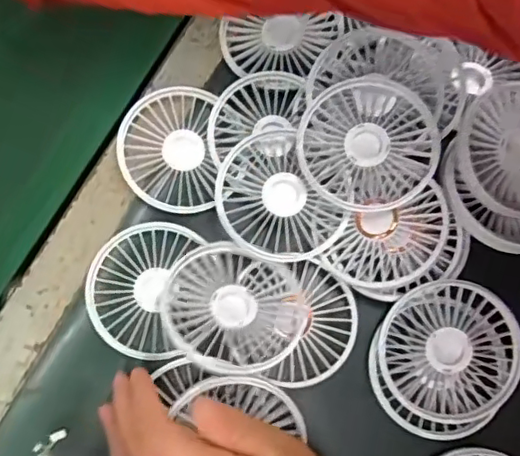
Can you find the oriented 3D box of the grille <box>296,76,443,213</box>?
[{"bbox_3d":[0.071,-0.053,0.375,0.091,0.024,0.085,0,75,-1],"label":"grille"}]

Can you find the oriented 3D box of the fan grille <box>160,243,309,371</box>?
[{"bbox_3d":[-0.016,0.052,0.360,0.087,0.022,0.080,19,57,-2],"label":"fan grille"}]

